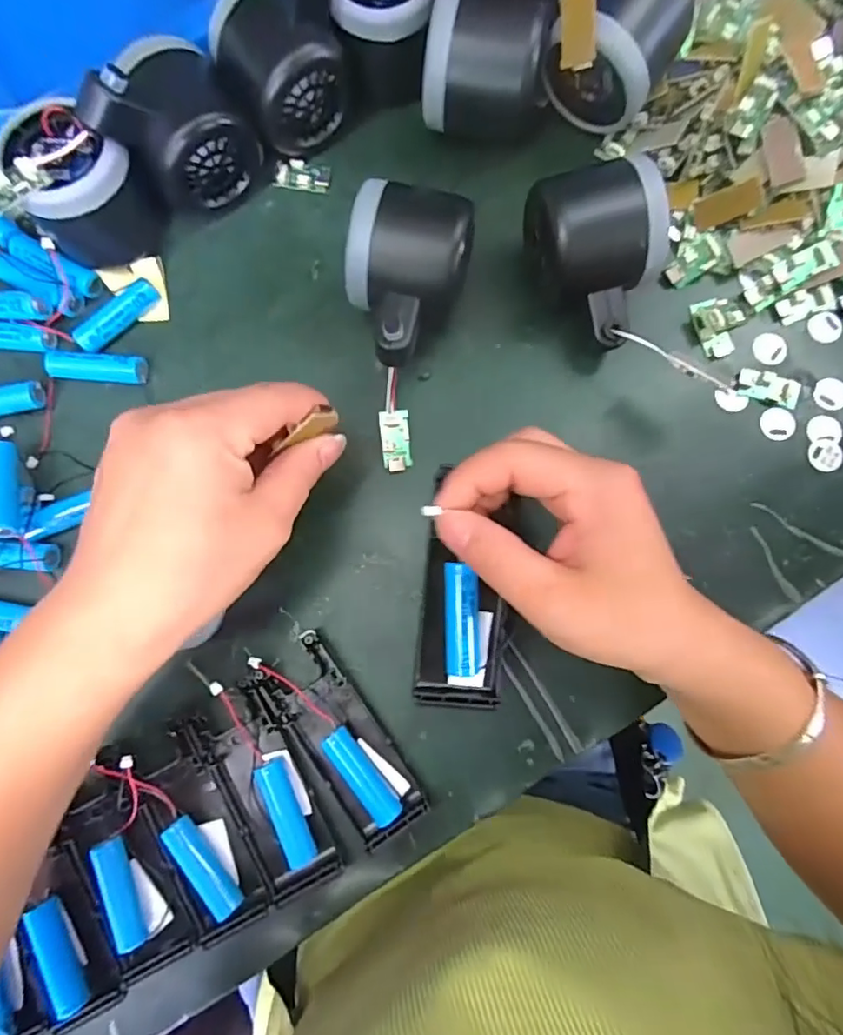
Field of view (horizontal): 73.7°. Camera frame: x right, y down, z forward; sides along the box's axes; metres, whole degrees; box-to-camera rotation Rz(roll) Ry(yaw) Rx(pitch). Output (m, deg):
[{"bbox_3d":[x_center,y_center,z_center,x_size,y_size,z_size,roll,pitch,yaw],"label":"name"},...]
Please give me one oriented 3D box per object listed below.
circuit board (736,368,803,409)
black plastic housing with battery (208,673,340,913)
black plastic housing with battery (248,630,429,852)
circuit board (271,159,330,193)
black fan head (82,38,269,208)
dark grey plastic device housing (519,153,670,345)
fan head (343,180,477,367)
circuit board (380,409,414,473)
[{"bbox_3d":[0.181,-0.068,0.293,0.033,0.004,0.015,19,86,2],"label":"circuit board"},{"bbox_3d":[-0.077,0.132,0.275,0.042,0.014,0.102,-24,86,-1],"label":"black plastic housing with battery"},{"bbox_3d":[-0.041,0.108,0.278,0.038,0.015,0.103,-36,86,-2],"label":"black plastic housing with battery"},{"bbox_3d":[-0.065,-0.190,0.312,0.030,0.004,0.016,7,86,1],"label":"circuit board"},{"bbox_3d":[-0.120,-0.190,0.274,0.062,0.073,0.048,-42,86,-2],"label":"black fan head"},{"bbox_3d":[0.085,-0.123,0.273,0.056,0.052,0.074,-15,86,-1],"label":"dark grey plastic device housing"},{"bbox_3d":[-0.006,-0.115,0.275,0.065,0.057,0.083,12,86,1],"label":"fan head"},{"bbox_3d":[-0.013,-0.040,0.296,0.015,0.004,0.032,-6,86,0],"label":"circuit board"}]

